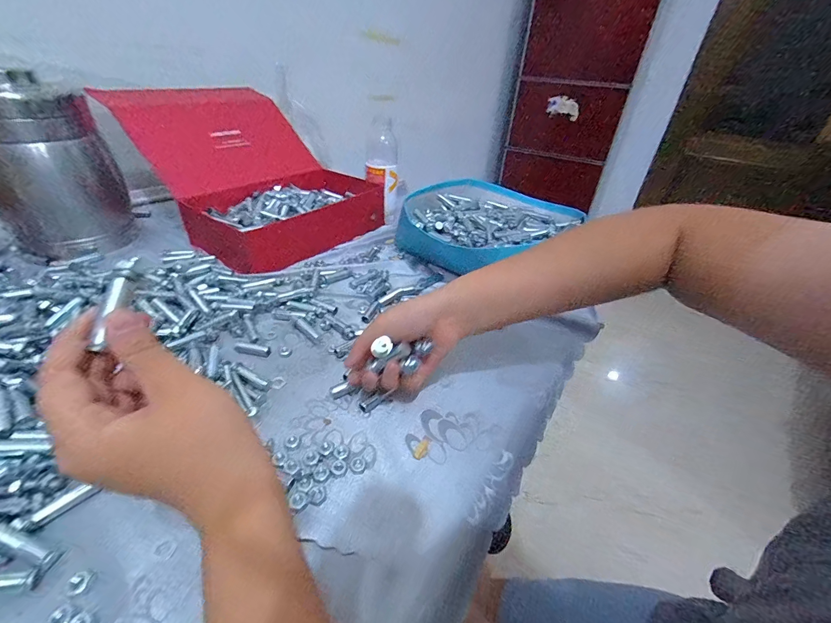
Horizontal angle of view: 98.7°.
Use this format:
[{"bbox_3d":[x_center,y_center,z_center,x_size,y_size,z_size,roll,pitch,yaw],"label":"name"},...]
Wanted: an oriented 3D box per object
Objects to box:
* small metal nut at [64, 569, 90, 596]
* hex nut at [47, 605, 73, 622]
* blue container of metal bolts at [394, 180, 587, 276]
[{"bbox_3d":[-0.212,0.169,0.223,0.011,0.004,0.012,3,37,-3],"label":"small metal nut"},{"bbox_3d":[-0.209,0.180,0.209,0.013,0.004,0.011,16,38,13],"label":"hex nut"},{"bbox_3d":[0.121,-0.143,0.621,0.289,0.082,0.269,-22,45,-31],"label":"blue container of metal bolts"}]

